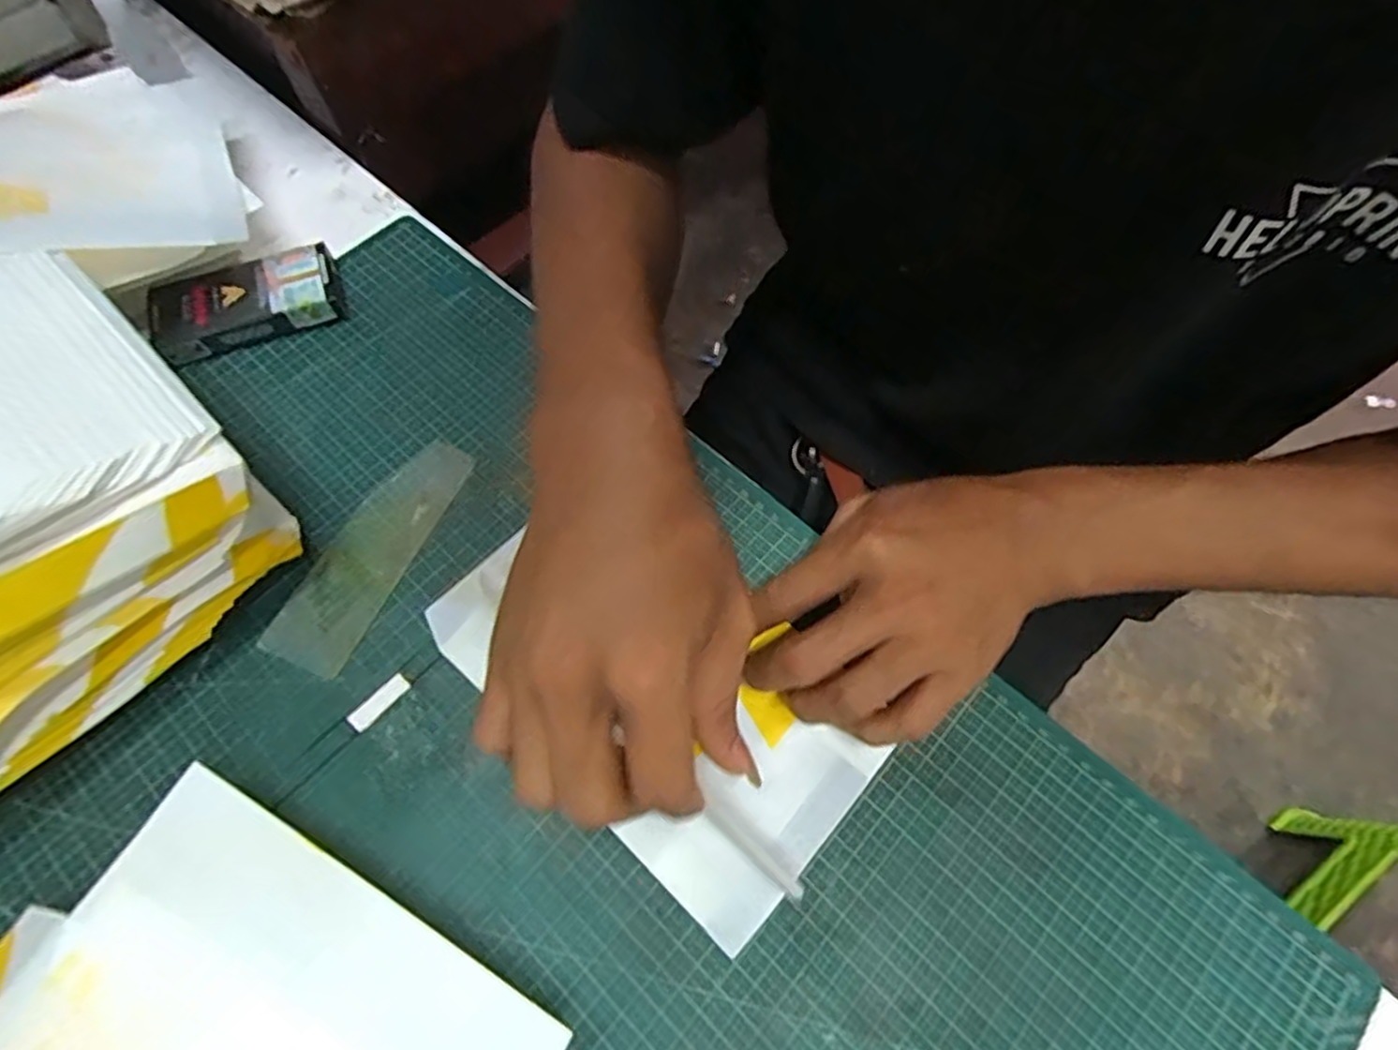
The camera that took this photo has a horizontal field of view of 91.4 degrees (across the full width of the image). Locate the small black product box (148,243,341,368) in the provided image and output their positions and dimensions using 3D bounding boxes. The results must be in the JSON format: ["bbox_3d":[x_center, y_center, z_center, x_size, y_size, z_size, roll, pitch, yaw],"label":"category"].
[{"bbox_3d":[-0.249,-0.123,0.375,0.096,0.022,0.048,-22,67,-10],"label":"small black product box"}]

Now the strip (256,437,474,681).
[{"bbox_3d":[-0.157,0.010,0.330,0.040,0.004,0.123,21,67,10],"label":"strip"}]

